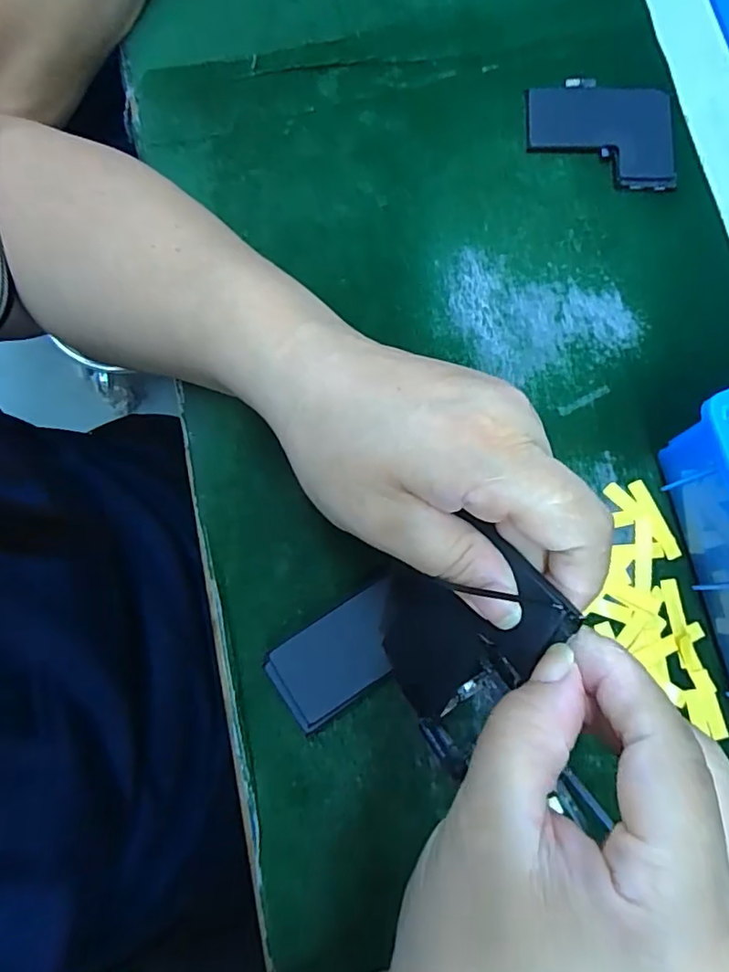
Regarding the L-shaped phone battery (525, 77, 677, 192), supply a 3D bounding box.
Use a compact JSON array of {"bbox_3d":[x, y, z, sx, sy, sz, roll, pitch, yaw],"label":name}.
[{"bbox_3d":[0.127,-0.190,0.303,0.077,0.006,0.061,4,79,1],"label":"L-shaped phone battery"}]

